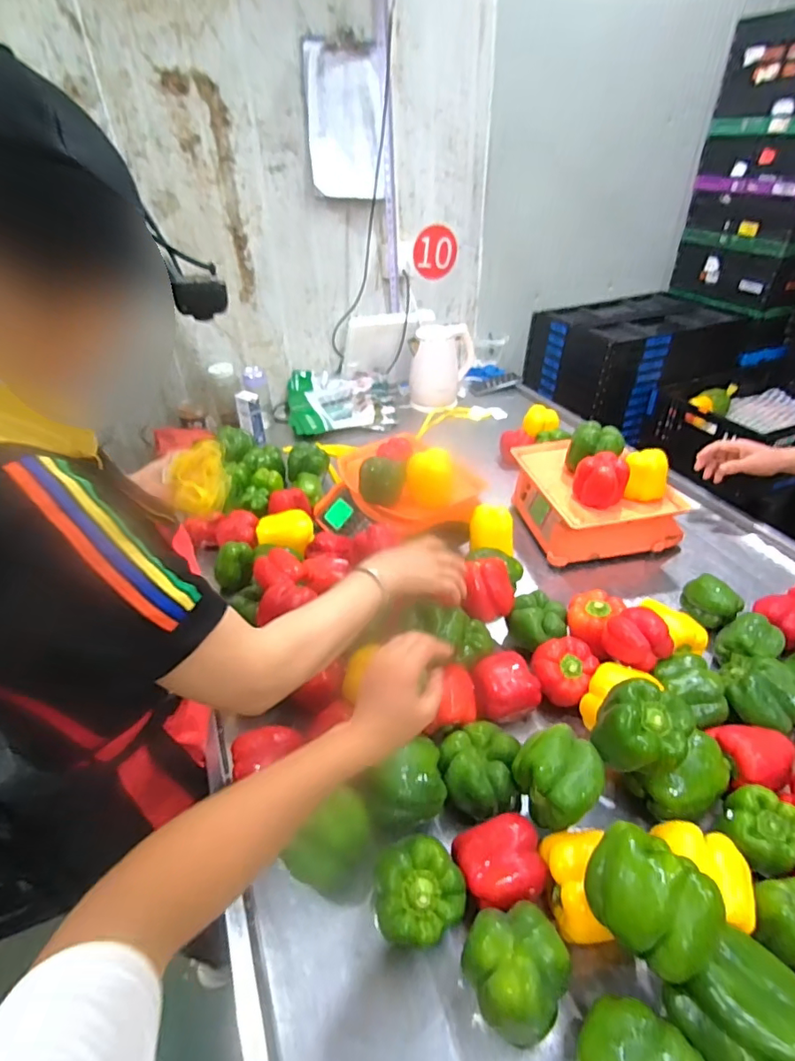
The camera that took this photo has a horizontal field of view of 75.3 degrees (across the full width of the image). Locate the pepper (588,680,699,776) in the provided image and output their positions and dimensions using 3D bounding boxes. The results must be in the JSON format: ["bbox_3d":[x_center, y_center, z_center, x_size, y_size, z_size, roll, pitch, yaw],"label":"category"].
[{"bbox_3d":[0.278,0.234,0.592,0.094,0.091,0.086,-2,37,1],"label":"pepper"}]

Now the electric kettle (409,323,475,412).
[{"bbox_3d":[0.130,-0.489,1.561,0.165,0.232,0.149,9,38,16],"label":"electric kettle"}]

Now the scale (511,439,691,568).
[{"bbox_3d":[0.400,-0.066,1.055,0.260,0.134,0.273,-8,37,-7],"label":"scale"}]

